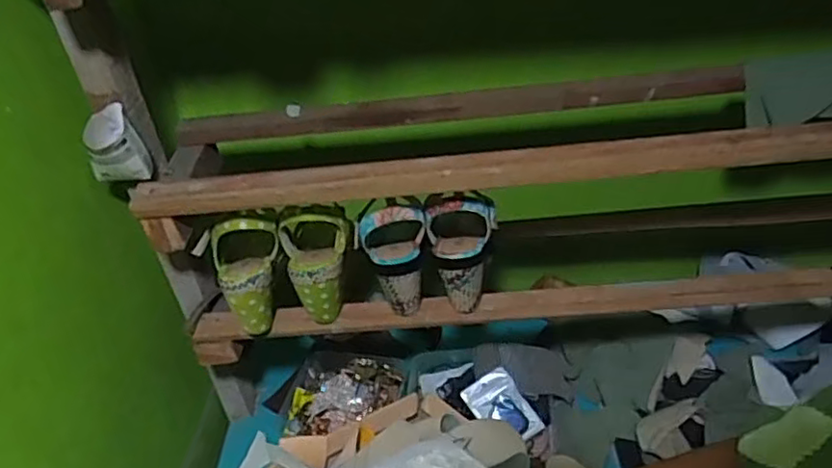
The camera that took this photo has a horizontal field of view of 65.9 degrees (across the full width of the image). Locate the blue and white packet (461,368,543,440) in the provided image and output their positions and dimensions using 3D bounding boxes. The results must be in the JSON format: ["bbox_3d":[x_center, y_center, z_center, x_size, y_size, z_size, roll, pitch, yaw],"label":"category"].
[{"bbox_3d":[0.115,0.233,0.852,0.067,0.009,0.098,-33,72,-8],"label":"blue and white packet"}]

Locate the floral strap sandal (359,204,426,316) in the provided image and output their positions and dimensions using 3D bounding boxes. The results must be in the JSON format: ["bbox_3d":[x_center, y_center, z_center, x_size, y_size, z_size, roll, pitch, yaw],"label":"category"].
[{"bbox_3d":[-0.024,0.024,0.750,0.072,0.129,0.078,-7,35,0],"label":"floral strap sandal"}]

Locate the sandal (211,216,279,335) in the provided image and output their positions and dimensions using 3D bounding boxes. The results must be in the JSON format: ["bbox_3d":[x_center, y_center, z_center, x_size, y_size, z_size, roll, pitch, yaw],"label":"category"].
[{"bbox_3d":[-0.193,0.045,0.762,0.076,0.144,0.084,-16,36,-13],"label":"sandal"}]

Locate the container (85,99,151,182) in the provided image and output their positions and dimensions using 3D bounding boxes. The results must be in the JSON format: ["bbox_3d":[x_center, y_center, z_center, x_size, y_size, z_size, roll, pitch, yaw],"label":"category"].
[{"bbox_3d":[-0.323,-0.091,0.691,0.060,0.075,0.047,-22,38,-20],"label":"container"}]

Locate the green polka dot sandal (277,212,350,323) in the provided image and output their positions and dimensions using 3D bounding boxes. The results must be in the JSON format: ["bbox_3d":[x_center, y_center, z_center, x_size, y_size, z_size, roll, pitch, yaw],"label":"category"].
[{"bbox_3d":[-0.113,0.034,0.757,0.079,0.130,0.079,-13,35,-8],"label":"green polka dot sandal"}]

